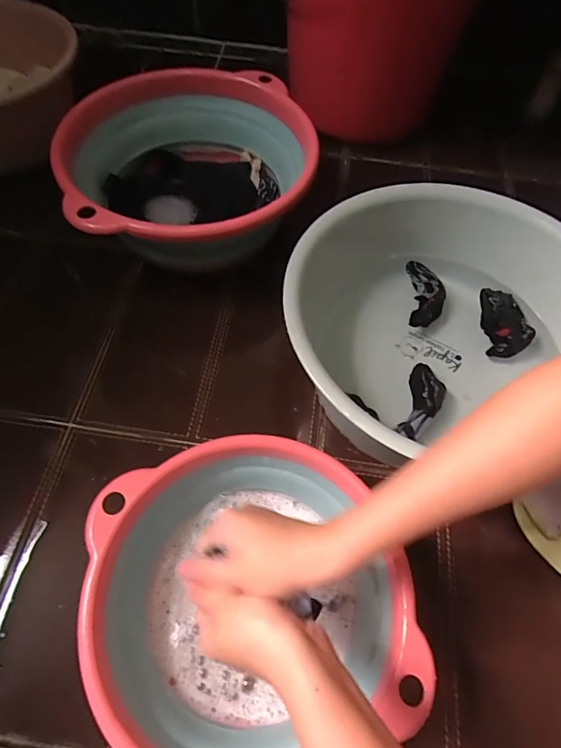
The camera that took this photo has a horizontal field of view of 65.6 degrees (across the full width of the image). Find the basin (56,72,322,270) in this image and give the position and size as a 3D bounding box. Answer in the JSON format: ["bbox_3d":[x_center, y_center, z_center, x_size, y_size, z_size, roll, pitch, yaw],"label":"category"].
[{"bbox_3d":[-0.124,-0.285,0.629,0.324,0.128,0.312,1,61,-2],"label":"basin"}]

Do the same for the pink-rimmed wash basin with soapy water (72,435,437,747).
[{"bbox_3d":[-0.031,0.204,0.402,0.255,0.109,0.257,1,61,-2],"label":"pink-rimmed wash basin with soapy water"}]

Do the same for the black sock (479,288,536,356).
[{"bbox_3d":[0.302,-0.069,0.590,0.057,0.031,0.100,1,61,-2],"label":"black sock"}]

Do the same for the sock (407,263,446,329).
[{"bbox_3d":[0.200,-0.107,0.606,0.047,0.036,0.100,4,61,0],"label":"sock"}]

